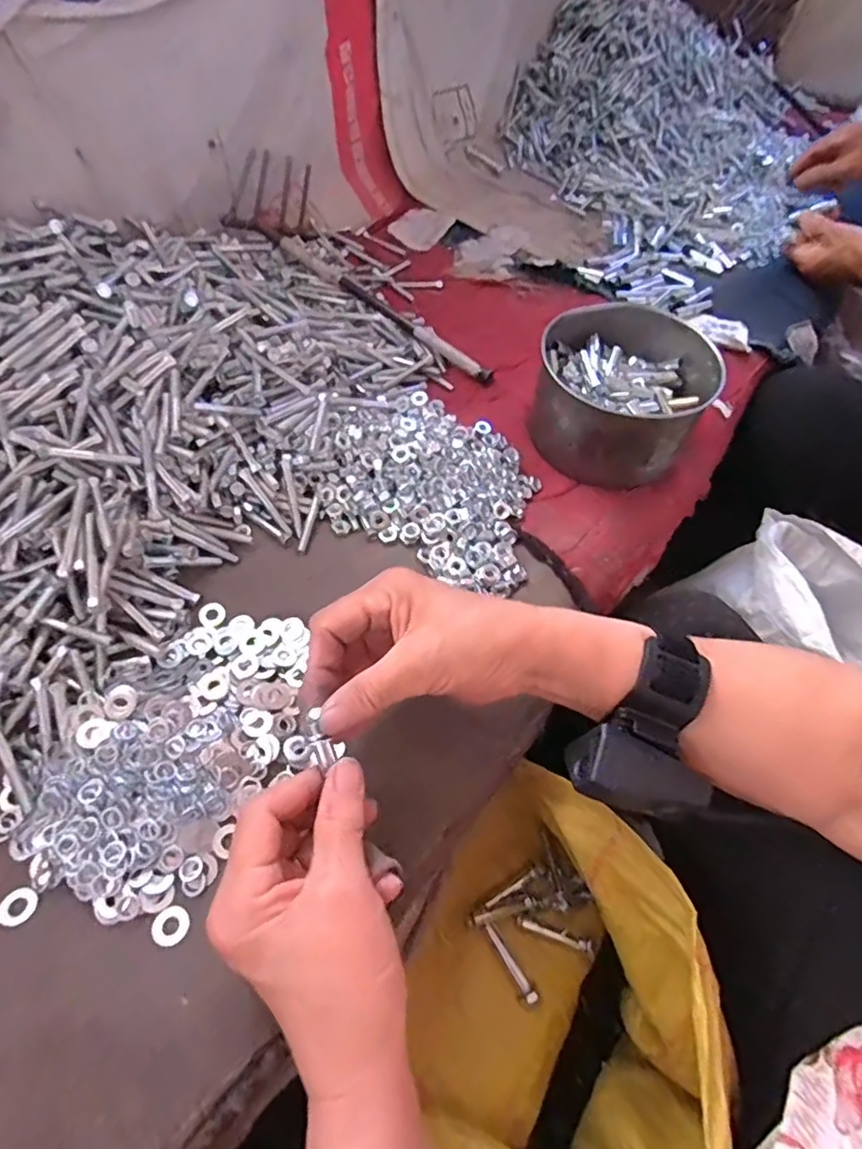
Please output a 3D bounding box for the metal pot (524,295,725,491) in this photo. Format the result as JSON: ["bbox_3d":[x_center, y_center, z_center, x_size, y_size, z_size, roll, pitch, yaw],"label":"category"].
[{"bbox_3d":[0.156,-0.152,0.487,0.129,0.065,0.140,2,56,-3],"label":"metal pot"}]

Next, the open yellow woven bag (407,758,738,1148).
[{"bbox_3d":[0.073,0.263,0.362,0.179,0.147,0.232,-8,57,-10],"label":"open yellow woven bag"}]

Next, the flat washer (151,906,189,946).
[{"bbox_3d":[-0.128,0.173,0.288,0.017,0.004,0.017,2,56,-3],"label":"flat washer"}]

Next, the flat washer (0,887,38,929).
[{"bbox_3d":[-0.203,0.163,0.287,0.017,0.004,0.017,2,56,-3],"label":"flat washer"}]

